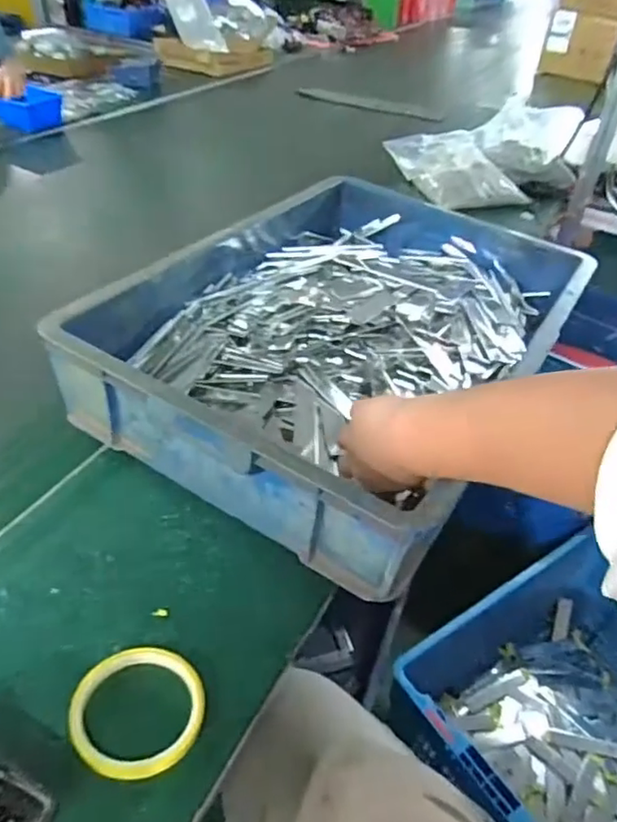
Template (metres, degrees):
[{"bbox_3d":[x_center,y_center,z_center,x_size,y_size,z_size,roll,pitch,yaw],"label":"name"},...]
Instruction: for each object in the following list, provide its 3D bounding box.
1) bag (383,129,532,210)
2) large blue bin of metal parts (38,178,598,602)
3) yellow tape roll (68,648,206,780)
[{"bbox_3d":[0.316,-0.538,1.342,0.195,0.075,0.317,-8,42,-17],"label":"bag"},{"bbox_3d":[0.061,-0.103,0.751,0.410,0.122,0.606,25,43,21],"label":"large blue bin of metal parts"},{"bbox_3d":[-0.123,0.216,0.440,0.093,0.011,0.088,4,40,-3],"label":"yellow tape roll"}]

